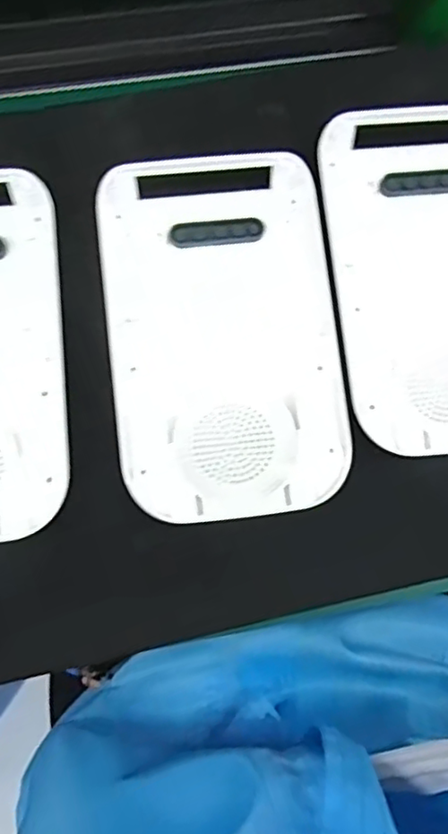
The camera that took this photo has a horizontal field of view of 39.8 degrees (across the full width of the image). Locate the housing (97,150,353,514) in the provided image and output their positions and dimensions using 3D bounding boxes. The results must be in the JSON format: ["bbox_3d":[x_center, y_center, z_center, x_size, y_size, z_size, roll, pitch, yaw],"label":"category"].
[{"bbox_3d":[-0.001,-0.039,0.274,0.098,0.019,0.161,-6,82,-4],"label":"housing"}]

